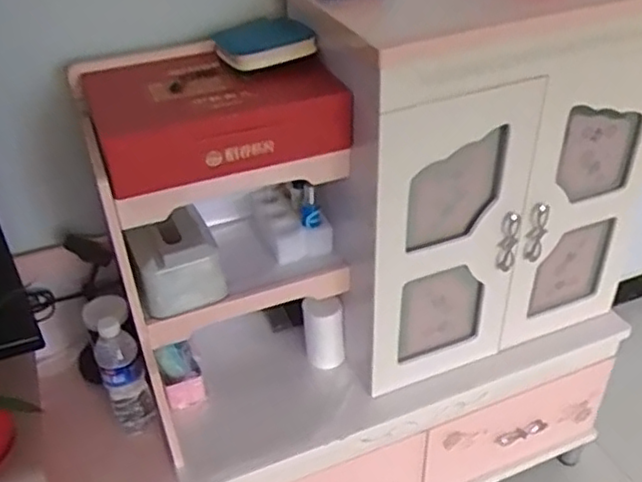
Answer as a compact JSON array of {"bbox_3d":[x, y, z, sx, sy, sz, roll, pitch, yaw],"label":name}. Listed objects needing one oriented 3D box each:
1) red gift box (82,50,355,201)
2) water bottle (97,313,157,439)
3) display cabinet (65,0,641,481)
[{"bbox_3d":[-0.131,-0.165,0.857,0.309,0.097,0.194,-16,38,-17],"label":"red gift box"},{"bbox_3d":[-0.301,0.208,1.016,0.059,0.211,0.053,-17,39,-19],"label":"water bottle"},{"bbox_3d":[0.108,0.061,1.124,0.829,0.903,0.371,-19,40,-21],"label":"display cabinet"}]

